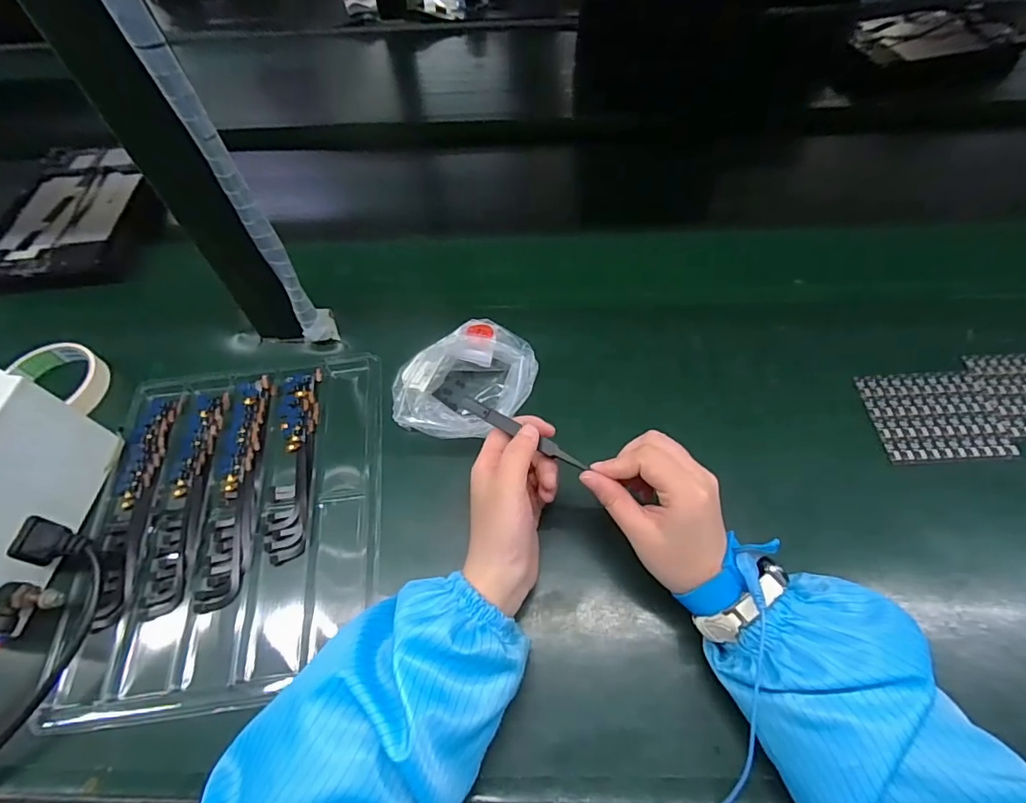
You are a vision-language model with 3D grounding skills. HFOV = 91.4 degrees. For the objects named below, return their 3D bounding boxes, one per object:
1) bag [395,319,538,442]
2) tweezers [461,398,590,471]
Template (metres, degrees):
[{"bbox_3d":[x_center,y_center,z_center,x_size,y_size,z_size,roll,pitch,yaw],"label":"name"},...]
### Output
[{"bbox_3d":[-0.041,-0.013,0.427,0.123,0.050,0.094,-34,64,-16],"label":"bag"},{"bbox_3d":[0.005,0.020,0.337,0.095,0.010,0.010,27,64,24],"label":"tweezers"}]

